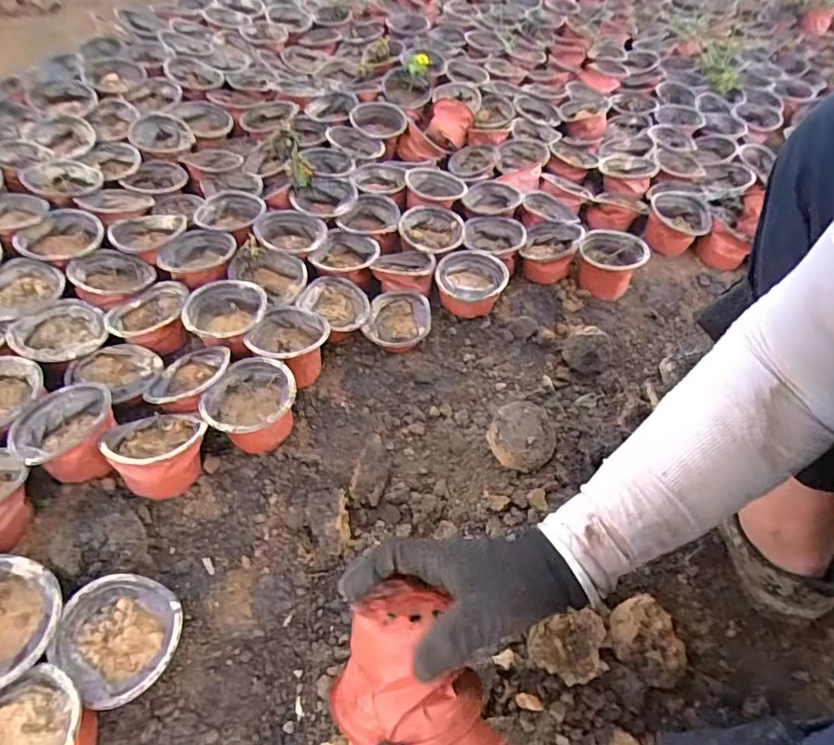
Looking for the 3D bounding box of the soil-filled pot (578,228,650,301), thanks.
[{"bbox_3d":[0.289,-0.162,0.812,0.091,0.079,0.081,31,56,20],"label":"soil-filled pot"}]

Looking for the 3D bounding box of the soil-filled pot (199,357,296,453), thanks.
[{"bbox_3d":[-0.183,0.043,0.601,0.092,0.070,0.095,2,51,-2],"label":"soil-filled pot"}]

